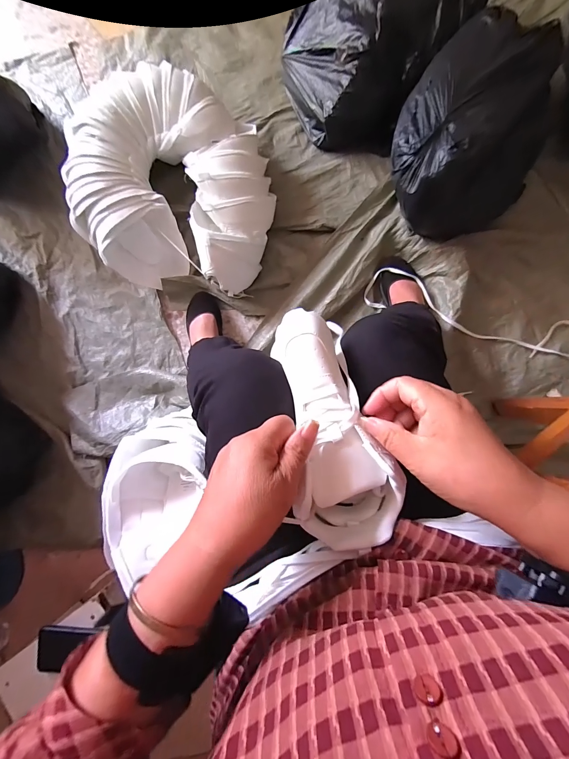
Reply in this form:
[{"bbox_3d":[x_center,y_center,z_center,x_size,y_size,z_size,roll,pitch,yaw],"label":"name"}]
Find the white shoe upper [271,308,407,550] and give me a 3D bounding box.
[{"bbox_3d":[0.043,0.040,0.317,0.095,0.066,0.241,-16,80,3],"label":"white shoe upper"}]

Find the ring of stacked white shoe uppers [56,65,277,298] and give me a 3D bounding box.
[{"bbox_3d":[-0.266,-0.462,0.753,0.459,0.149,0.437,0,87,4],"label":"ring of stacked white shoe uppers"}]

